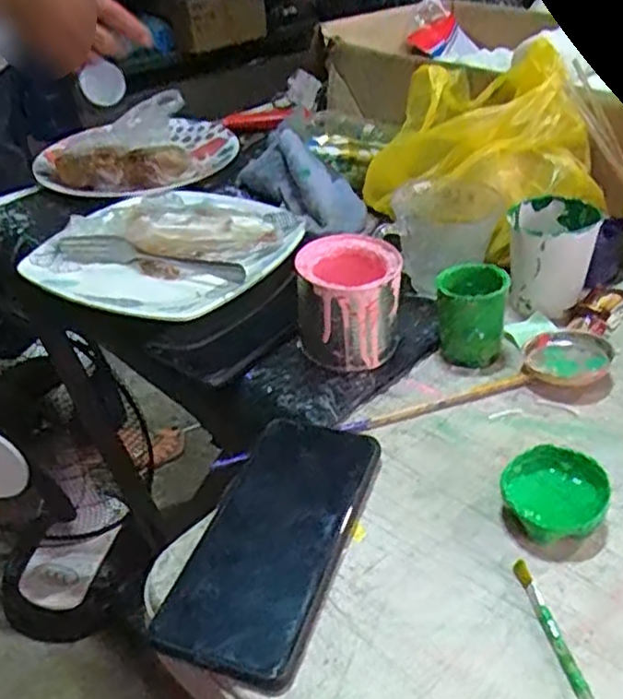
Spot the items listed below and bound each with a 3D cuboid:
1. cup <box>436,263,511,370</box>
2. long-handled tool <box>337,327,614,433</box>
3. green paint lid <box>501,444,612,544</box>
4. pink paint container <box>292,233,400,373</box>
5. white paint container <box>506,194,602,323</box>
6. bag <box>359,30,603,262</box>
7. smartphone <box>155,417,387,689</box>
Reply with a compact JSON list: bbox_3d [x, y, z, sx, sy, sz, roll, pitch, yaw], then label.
[{"bbox_3d":[0.114,-0.027,0.497,0.047,0.064,0.048,-2,37,2],"label":"cup"},{"bbox_3d":[0.116,0.026,0.464,0.188,0.019,0.055,-16,39,-16],"label":"long-handled tool"},{"bbox_3d":[0.132,0.080,0.380,0.052,0.024,0.050,-2,37,2],"label":"green paint lid"},{"bbox_3d":[0.027,-0.034,0.496,0.068,0.074,0.074,-2,37,2],"label":"pink paint container"},{"bbox_3d":[0.187,-0.076,0.543,0.063,0.066,0.070,12,39,19],"label":"white paint container"},{"bbox_3d":[0.150,-0.170,0.608,0.193,0.116,0.157,-9,37,-8],"label":"bag"},{"bbox_3d":[-0.018,0.099,0.387,0.076,0.017,0.166,11,39,18],"label":"smartphone"}]

